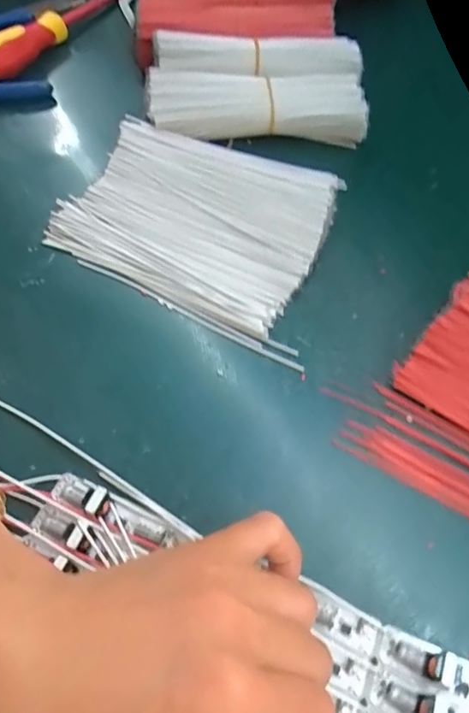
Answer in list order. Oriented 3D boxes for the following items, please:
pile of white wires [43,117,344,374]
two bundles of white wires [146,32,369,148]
[{"bbox_3d":[-0.024,-0.081,0.312,0.154,0.010,0.142,16,61,5],"label":"pile of white wires"},{"bbox_3d":[0.016,-0.194,0.361,0.147,0.026,0.080,-3,61,-5],"label":"two bundles of white wires"}]

